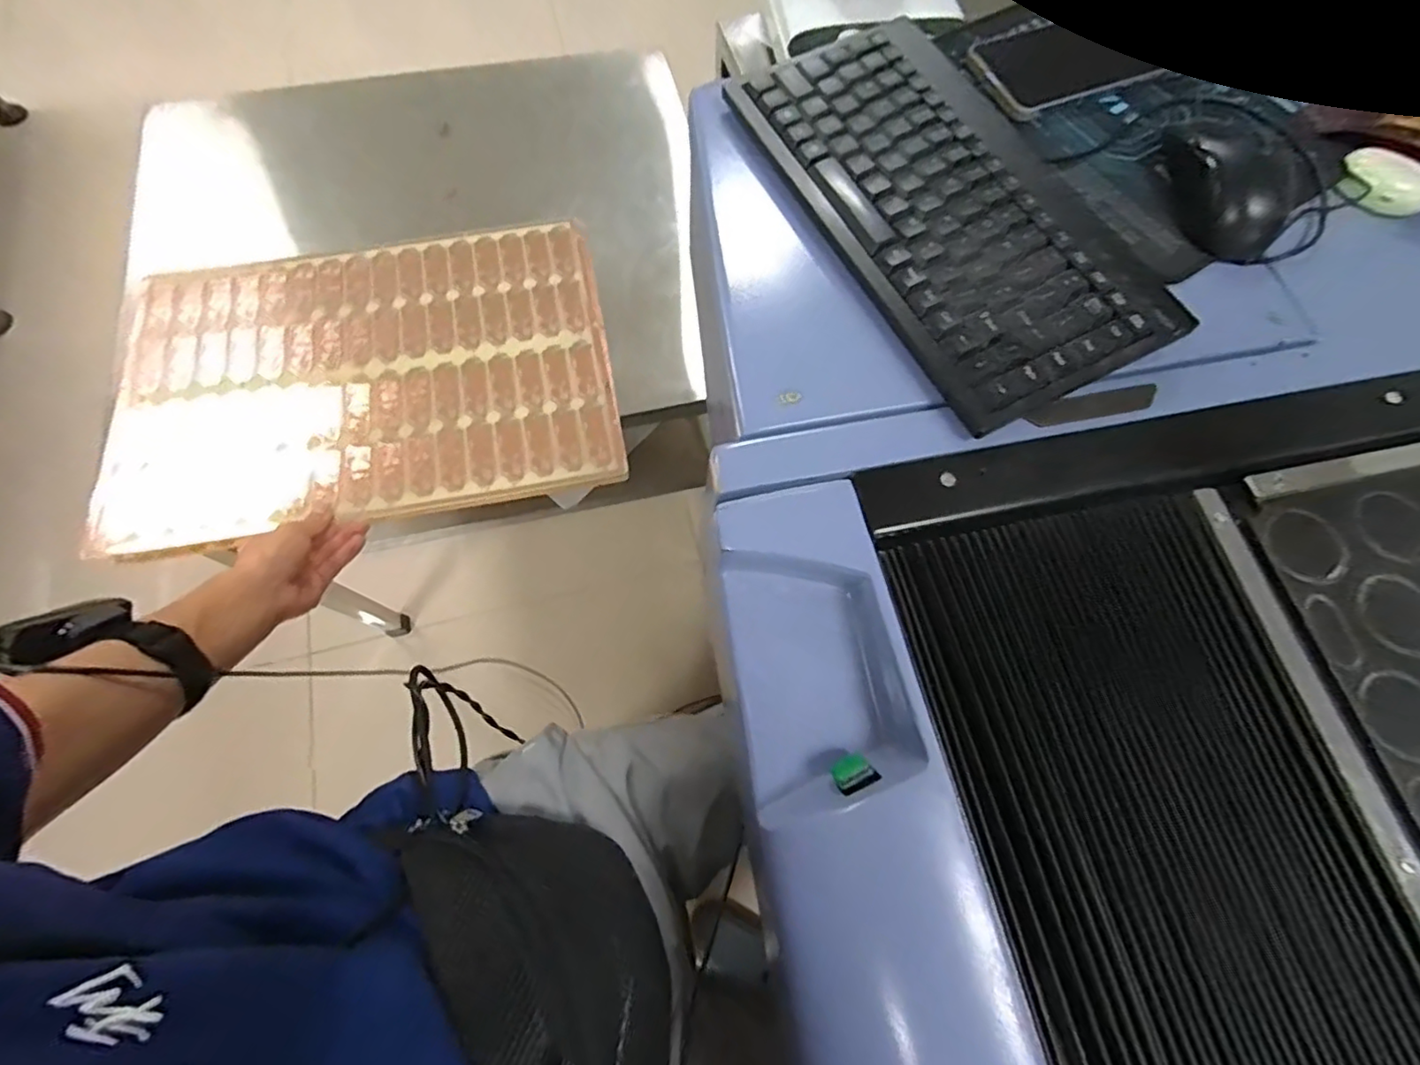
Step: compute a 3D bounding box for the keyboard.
[{"bbox_3d":[0.140,-0.203,0.367,0.140,0.020,0.286,-26,73,-11],"label":"keyboard"}]

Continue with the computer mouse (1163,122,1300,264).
[{"bbox_3d":[0.330,-0.231,0.382,0.051,0.033,0.107,-8,70,-5],"label":"computer mouse"}]

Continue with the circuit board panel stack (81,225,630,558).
[{"bbox_3d":[-0.379,-0.171,0.655,0.530,0.028,0.351,-12,71,-6],"label":"circuit board panel stack"}]

